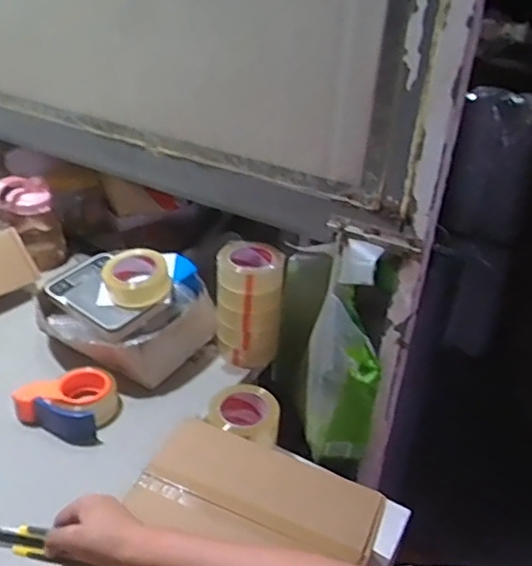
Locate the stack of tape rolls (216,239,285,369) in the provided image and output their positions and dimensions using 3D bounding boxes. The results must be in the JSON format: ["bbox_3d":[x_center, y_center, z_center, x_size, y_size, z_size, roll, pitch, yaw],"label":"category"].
[{"bbox_3d":[-0.032,0.049,1.053,0.116,0.212,0.098,3,32,-1],"label":"stack of tape rolls"}]

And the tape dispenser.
[{"bbox_3d":[-0.310,0.187,0.928,0.140,0.055,0.117,14,33,16],"label":"tape dispenser"}]

